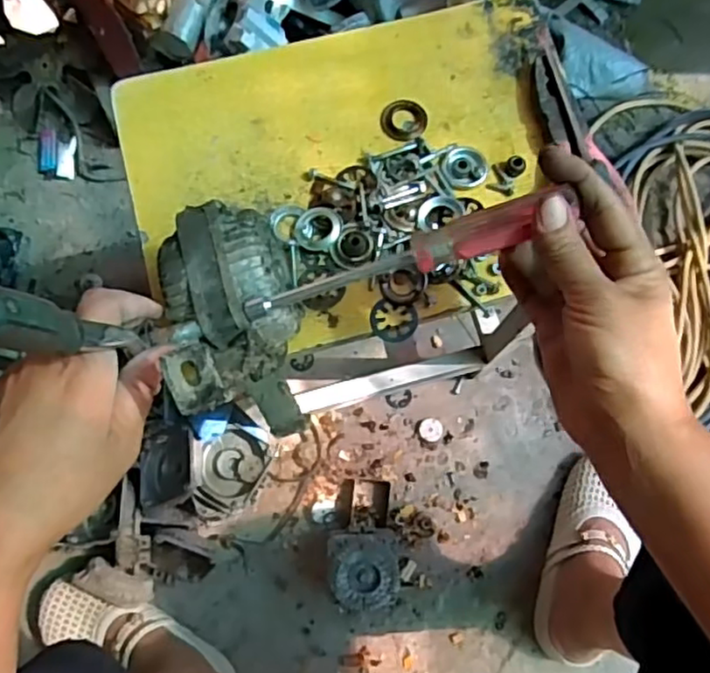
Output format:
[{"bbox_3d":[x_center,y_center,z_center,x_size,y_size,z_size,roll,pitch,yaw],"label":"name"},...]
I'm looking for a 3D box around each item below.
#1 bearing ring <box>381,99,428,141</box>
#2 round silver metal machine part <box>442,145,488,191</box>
[{"bbox_3d":[0.037,-0.162,0.485,0.033,0.004,0.034,0,74,-1],"label":"bearing ring"},{"bbox_3d":[0.080,-0.123,0.473,0.033,0.007,0.031,0,74,-1],"label":"round silver metal machine part"}]

